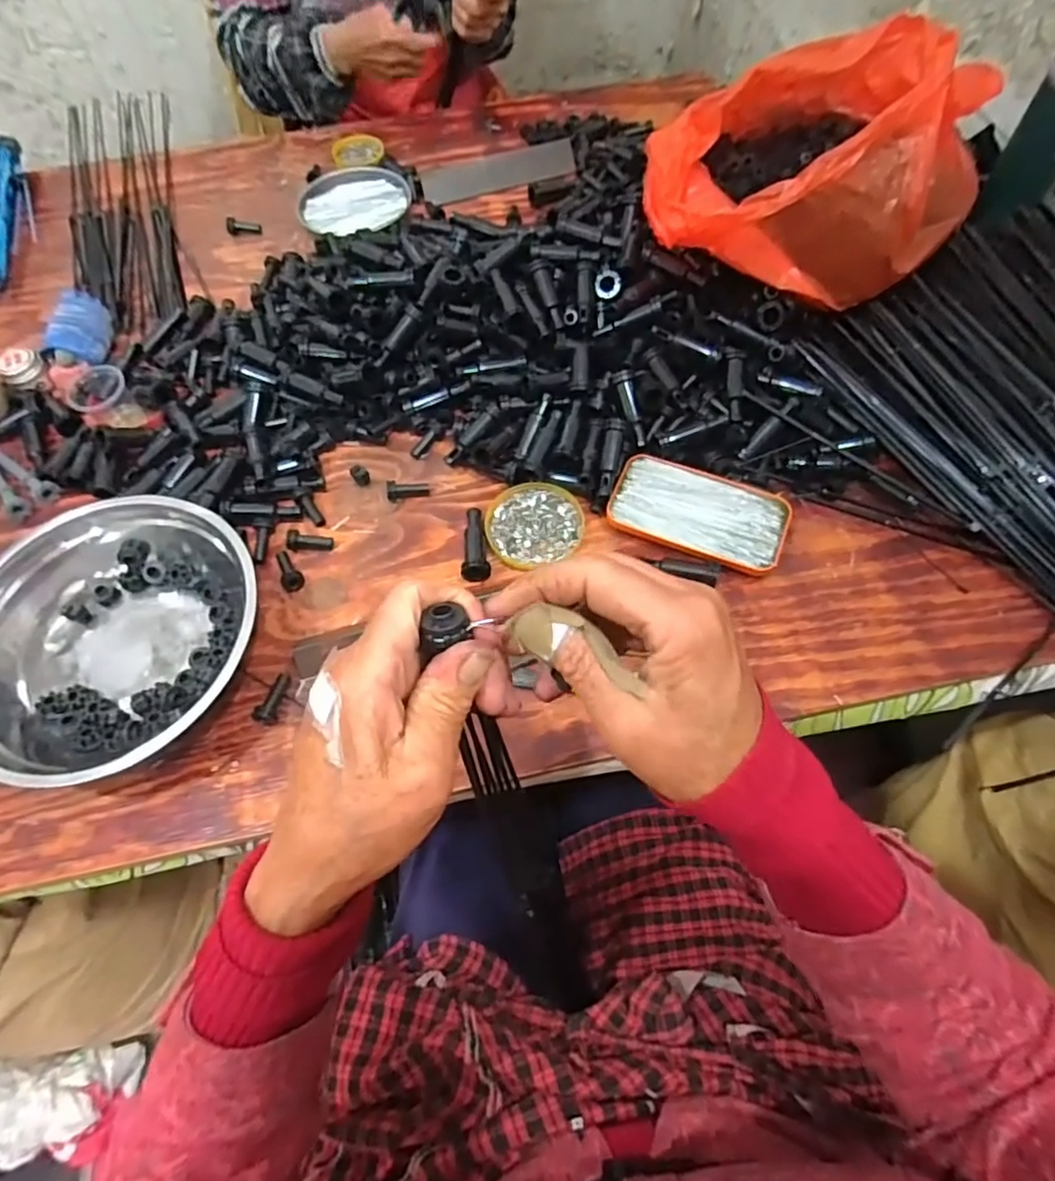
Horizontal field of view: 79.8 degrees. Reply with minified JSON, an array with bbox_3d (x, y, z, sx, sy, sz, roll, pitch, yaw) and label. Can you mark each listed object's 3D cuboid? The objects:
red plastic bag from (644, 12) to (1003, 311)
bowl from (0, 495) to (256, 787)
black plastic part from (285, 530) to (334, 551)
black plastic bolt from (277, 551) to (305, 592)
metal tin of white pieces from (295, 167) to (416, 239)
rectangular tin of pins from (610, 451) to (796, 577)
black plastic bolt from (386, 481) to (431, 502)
[{"bbox_3d":[0.260,-0.407,0.586,0.301,0.126,0.266,-2,62,1],"label":"red plastic bag"},{"bbox_3d":[-0.312,0.027,0.476,0.217,0.076,0.197,-29,65,-13],"label":"bowl"},{"bbox_3d":[-0.190,-0.044,0.547,0.041,0.015,0.016,8,63,6],"label":"black plastic part"},{"bbox_3d":[-0.204,-0.019,0.531,0.018,0.012,0.044,-32,66,-14],"label":"black plastic bolt"},{"bbox_3d":[-0.212,-0.478,0.777,0.134,0.019,0.130,-1,62,1],"label":"metal tin of white pieces"},{"bbox_3d":[0.145,-0.064,0.537,0.143,0.019,0.082,17,64,10],"label":"rectangular tin of pins"},{"bbox_3d":[-0.108,-0.091,0.569,0.039,0.018,0.013,-14,62,-5],"label":"black plastic bolt"}]

